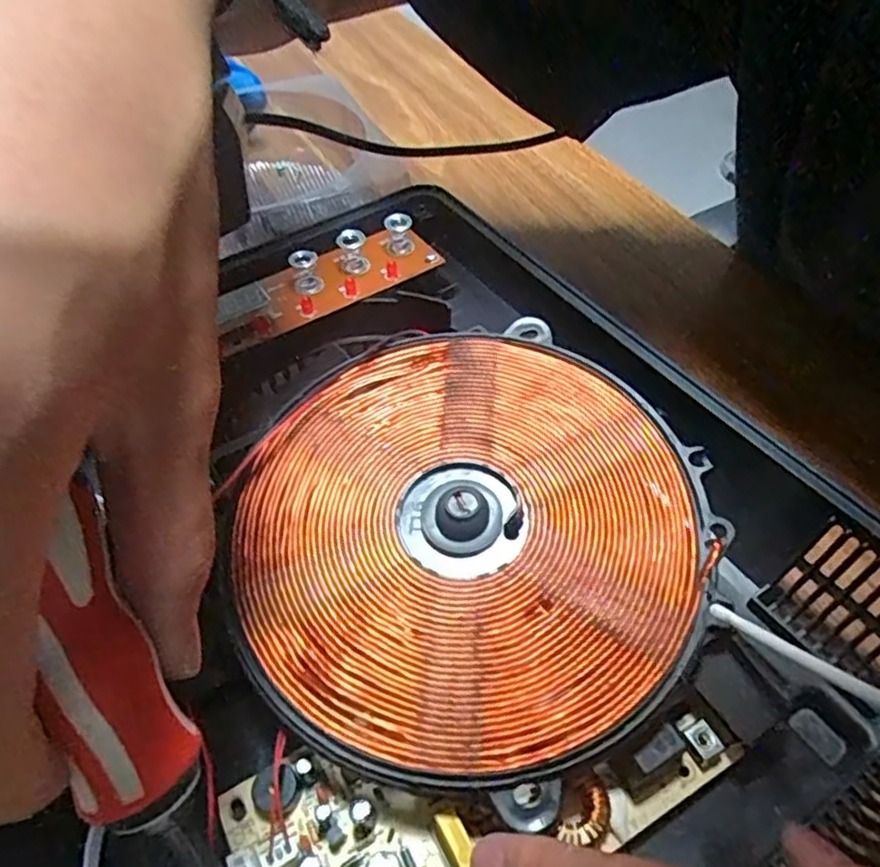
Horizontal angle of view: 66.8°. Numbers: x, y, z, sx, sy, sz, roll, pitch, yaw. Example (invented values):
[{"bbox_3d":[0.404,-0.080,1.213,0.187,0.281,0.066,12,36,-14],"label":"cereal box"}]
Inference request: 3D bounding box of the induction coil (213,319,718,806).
[{"bbox_3d":[0.008,0.029,0.220,0.150,0.021,0.147,-2,49,2],"label":"induction coil"}]

